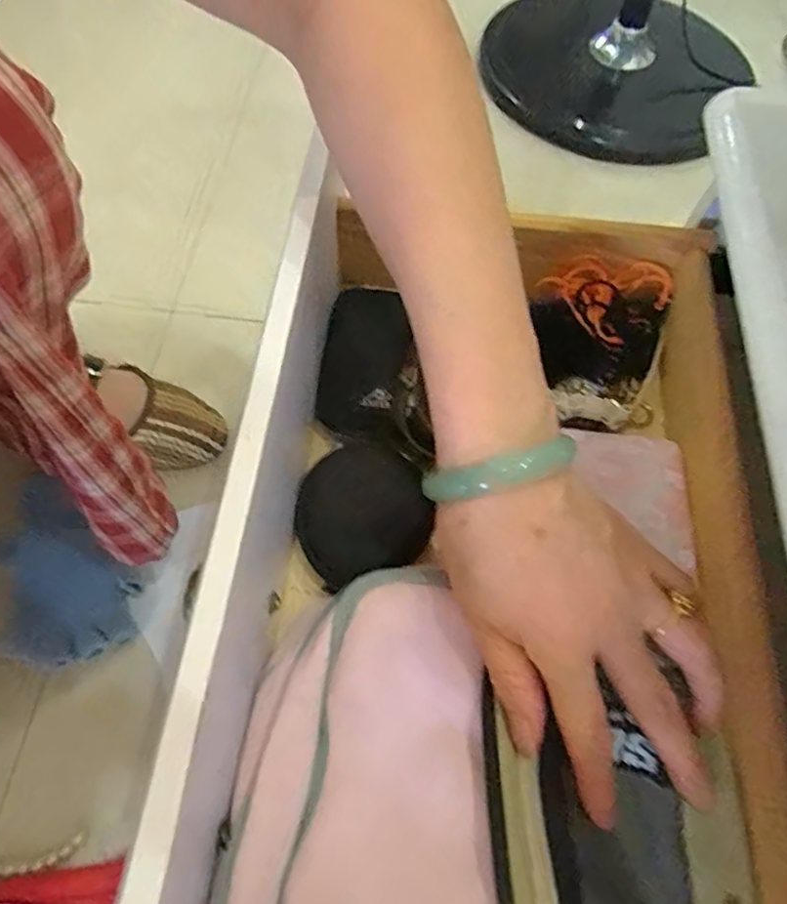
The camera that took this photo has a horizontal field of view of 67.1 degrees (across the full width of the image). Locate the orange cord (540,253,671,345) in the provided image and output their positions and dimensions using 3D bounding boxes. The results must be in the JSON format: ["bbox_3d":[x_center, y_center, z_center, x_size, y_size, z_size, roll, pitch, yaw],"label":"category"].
[{"bbox_3d":[0.141,-0.110,0.393,0.054,0.026,0.066,-39,71,-20],"label":"orange cord"}]

